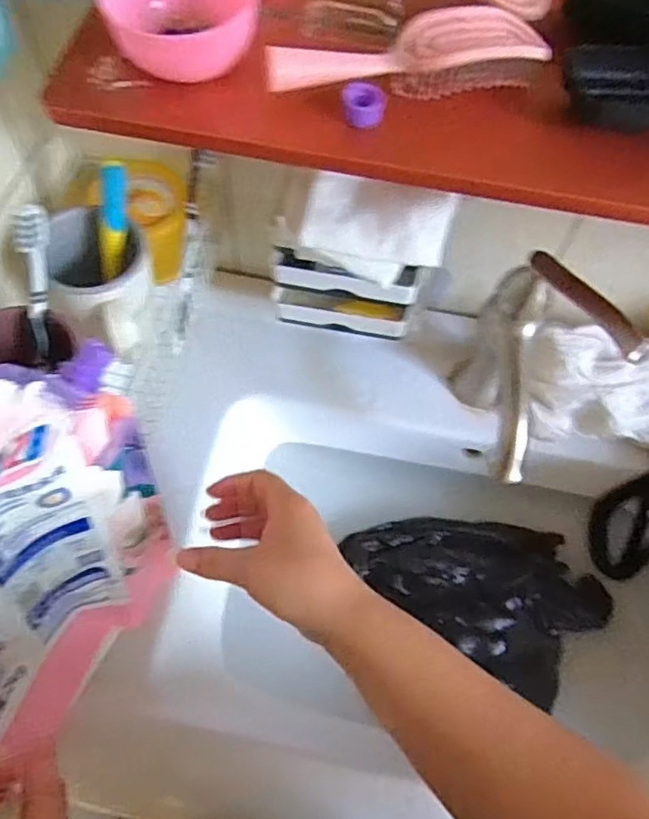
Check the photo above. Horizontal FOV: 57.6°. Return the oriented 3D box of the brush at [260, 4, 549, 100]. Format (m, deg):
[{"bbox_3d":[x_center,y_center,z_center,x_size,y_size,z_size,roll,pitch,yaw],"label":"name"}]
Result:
[{"bbox_3d":[0.047,-0.210,0.351,0.159,0.027,0.049,-6,61,-7],"label":"brush"}]

